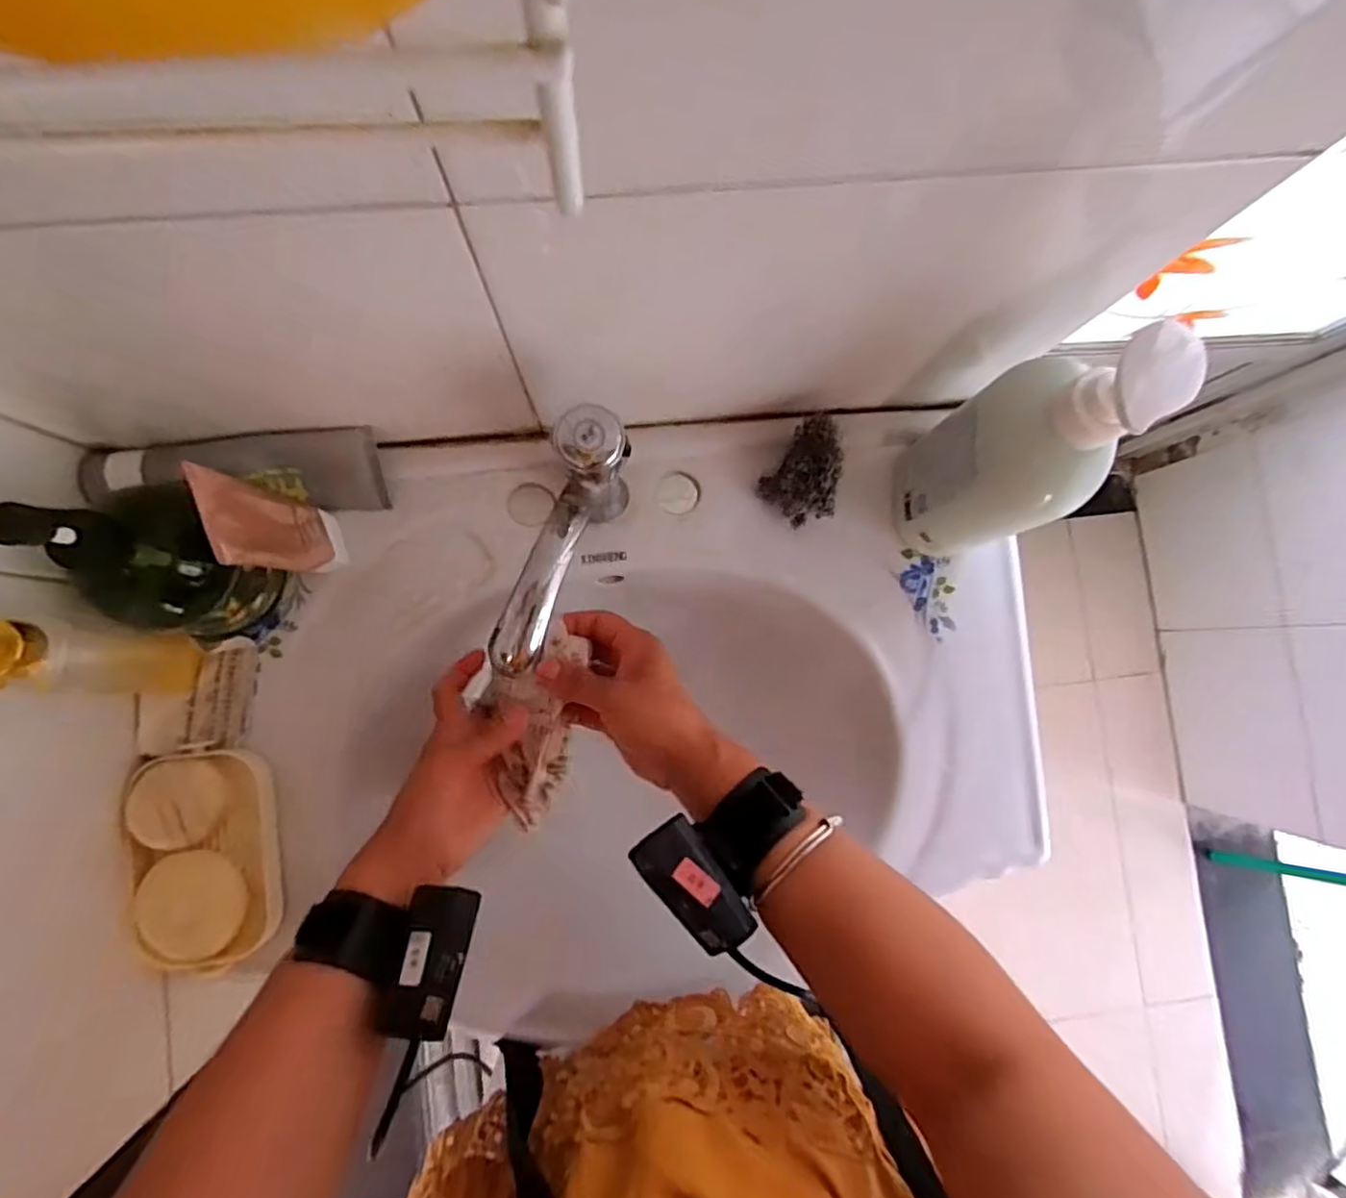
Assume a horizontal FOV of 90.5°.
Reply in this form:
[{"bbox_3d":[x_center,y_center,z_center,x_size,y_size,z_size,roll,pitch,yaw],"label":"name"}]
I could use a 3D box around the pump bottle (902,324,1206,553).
[{"bbox_3d":[0.198,-0.080,0.398,0.058,0.212,0.086,6,85,-4],"label":"pump bottle"}]

